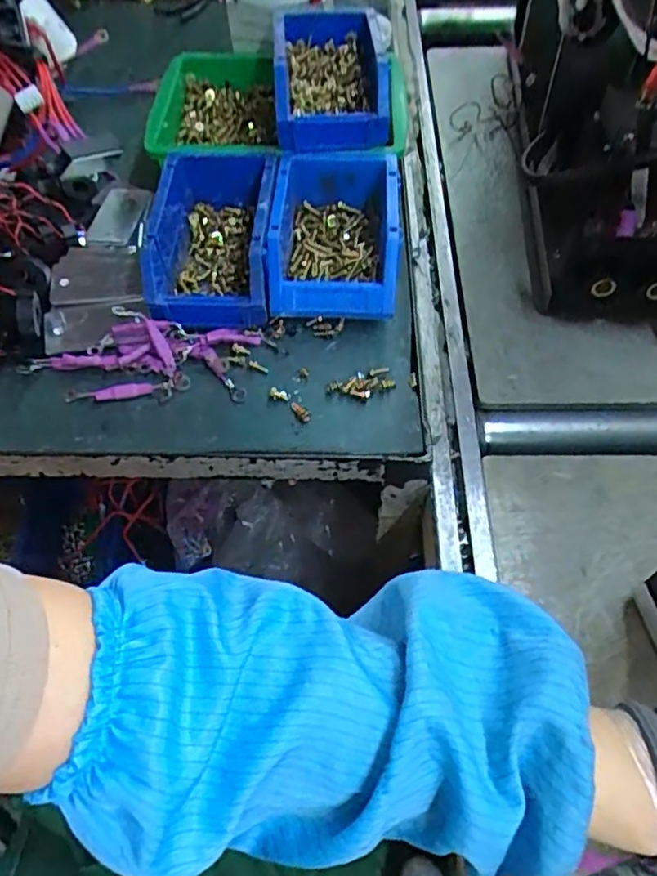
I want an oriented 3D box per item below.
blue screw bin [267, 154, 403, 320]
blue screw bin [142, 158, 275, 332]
[{"bbox_3d":[0.007,-0.185,0.554,0.114,0.069,0.164,0,57,2],"label":"blue screw bin"},{"bbox_3d":[-0.102,-0.183,0.553,0.103,0.073,0.186,1,57,3],"label":"blue screw bin"}]

